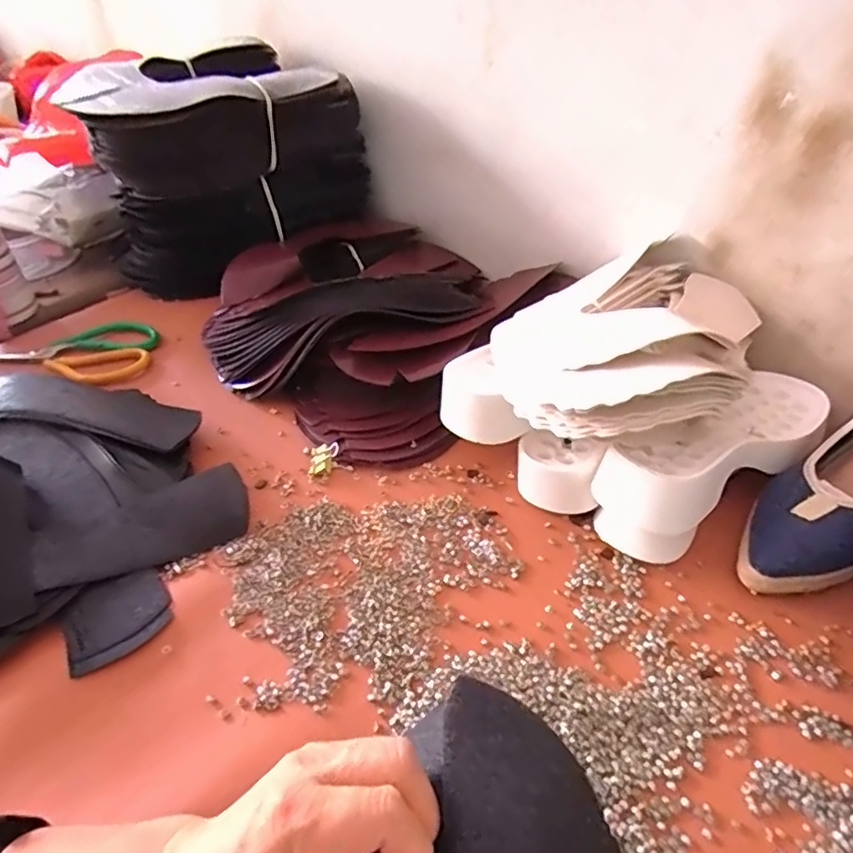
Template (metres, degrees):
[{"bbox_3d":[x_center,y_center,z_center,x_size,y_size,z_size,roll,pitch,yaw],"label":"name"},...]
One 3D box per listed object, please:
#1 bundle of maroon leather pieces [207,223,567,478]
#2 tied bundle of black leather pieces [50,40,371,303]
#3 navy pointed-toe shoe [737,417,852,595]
[{"bbox_3d":[-0.055,-0.130,0.640,0.334,0.088,0.322,31,52,29],"label":"bundle of maroon leather pieces"},{"bbox_3d":[-0.242,-0.317,0.734,0.195,0.223,0.289,28,50,27],"label":"tied bundle of black leather pieces"},{"bbox_3d":[0.321,0.031,0.433,0.239,0.069,0.078,-41,53,-7],"label":"navy pointed-toe shoe"}]

